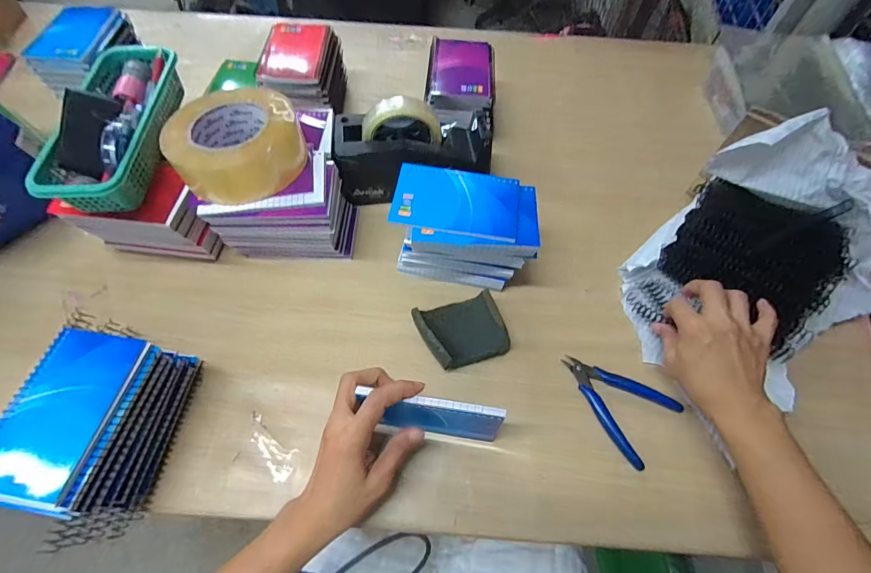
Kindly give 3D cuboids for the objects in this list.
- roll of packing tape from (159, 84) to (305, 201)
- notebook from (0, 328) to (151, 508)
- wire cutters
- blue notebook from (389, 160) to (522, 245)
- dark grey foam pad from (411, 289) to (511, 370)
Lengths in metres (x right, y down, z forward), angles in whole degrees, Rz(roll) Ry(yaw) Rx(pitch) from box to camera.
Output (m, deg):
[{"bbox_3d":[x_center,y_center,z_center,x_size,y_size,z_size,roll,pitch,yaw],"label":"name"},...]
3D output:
[{"bbox_3d":[-0.211,-0.152,0.414,0.122,0.049,0.122,0,61,-1],"label":"roll of packing tape"},{"bbox_3d":[-0.302,0.099,0.317,0.082,0.015,0.128,9,61,4],"label":"notebook"},{"bbox_3d":[0.185,0.114,0.405,0.079,0.018,0.115,-41,70,-19],"label":"wire cutters"},{"bbox_3d":[0.022,-0.089,0.406,0.128,0.006,0.080,11,63,4],"label":"blue notebook"},{"bbox_3d":[0.031,0.051,0.429,0.089,0.036,0.072,-17,64,-10],"label":"dark grey foam pad"}]

